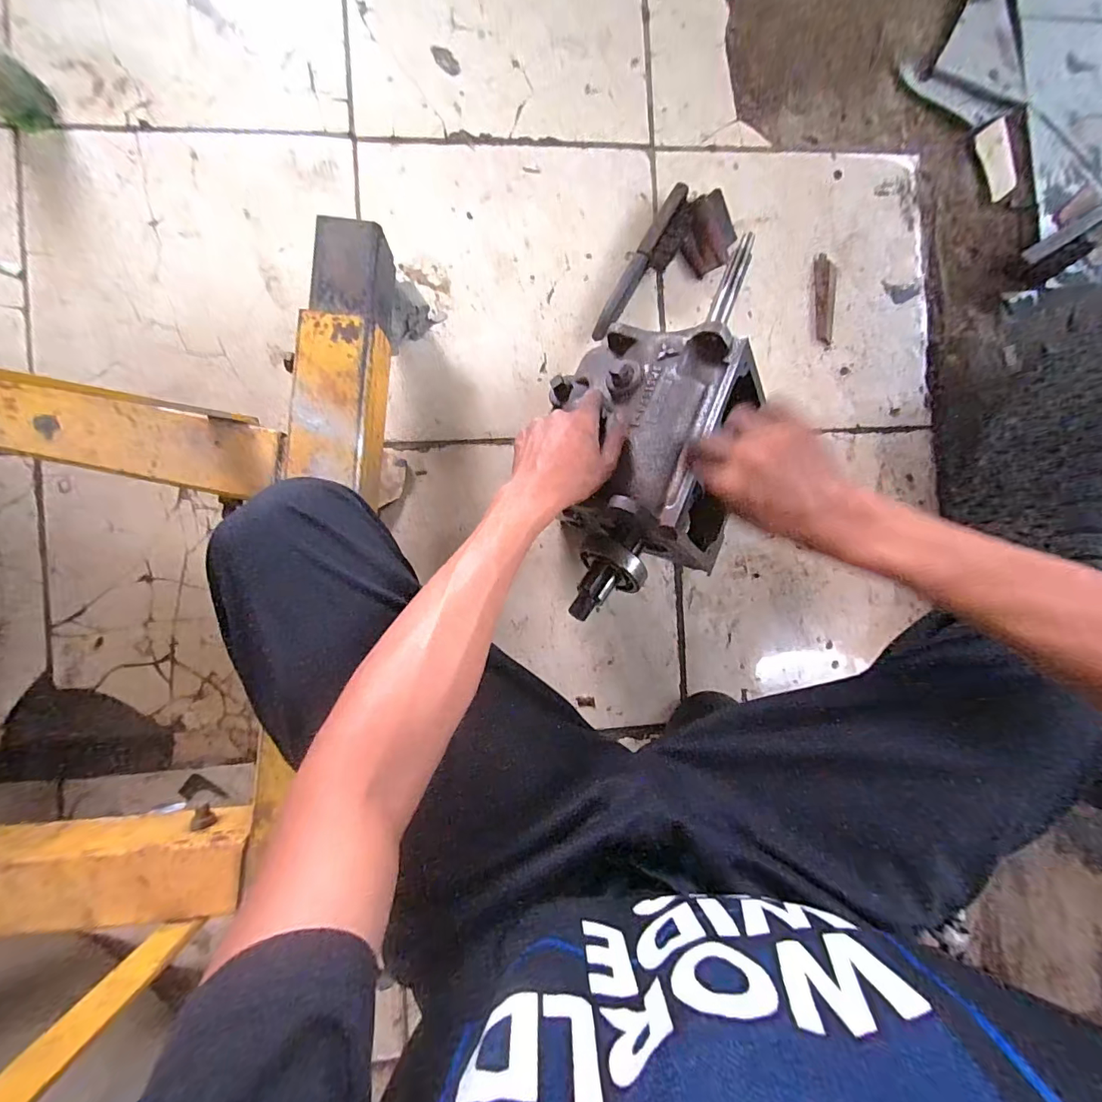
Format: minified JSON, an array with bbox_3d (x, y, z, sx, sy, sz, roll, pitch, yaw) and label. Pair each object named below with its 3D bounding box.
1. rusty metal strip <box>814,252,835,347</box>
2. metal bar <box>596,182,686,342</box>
[{"bbox_3d":[0.386,-0.357,0.668,0.030,0.007,0.120,-2,90,-5],"label":"rusty metal strip"},{"bbox_3d":[0.117,-0.385,0.635,0.025,0.033,0.231,32,88,-5],"label":"metal bar"}]

